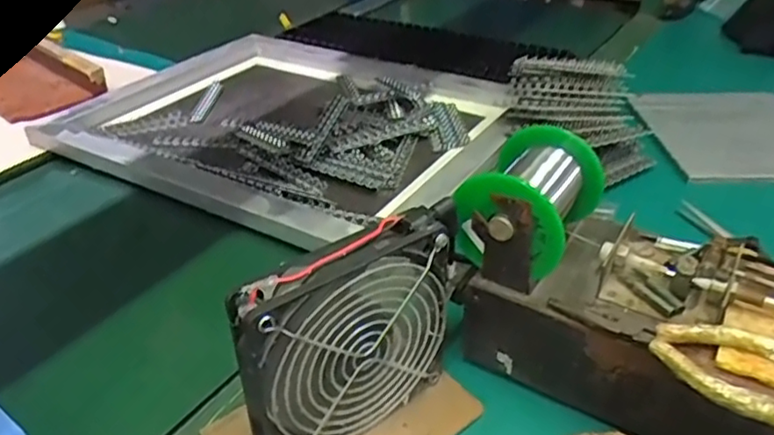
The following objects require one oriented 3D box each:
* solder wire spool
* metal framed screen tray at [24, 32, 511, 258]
[{"bbox_3d":[0.087,-0.013,0.383,0.069,0.059,0.083,17,38,26],"label":"solder wire spool"},{"bbox_3d":[-0.108,-0.115,0.723,0.452,0.031,0.365,19,38,28],"label":"metal framed screen tray"}]

